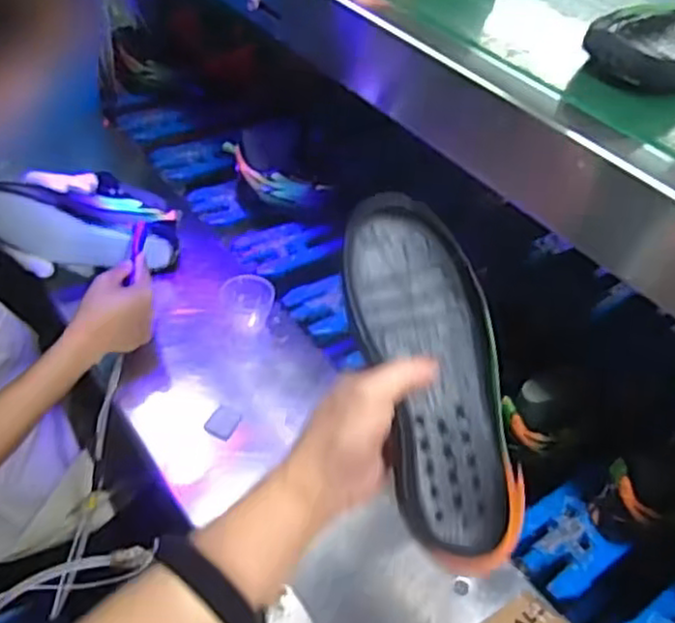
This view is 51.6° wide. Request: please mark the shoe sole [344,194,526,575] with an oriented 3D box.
[{"bbox_3d":[0.070,0.044,0.486,0.090,0.032,0.249,-11,83,-10],"label":"shoe sole"}]

